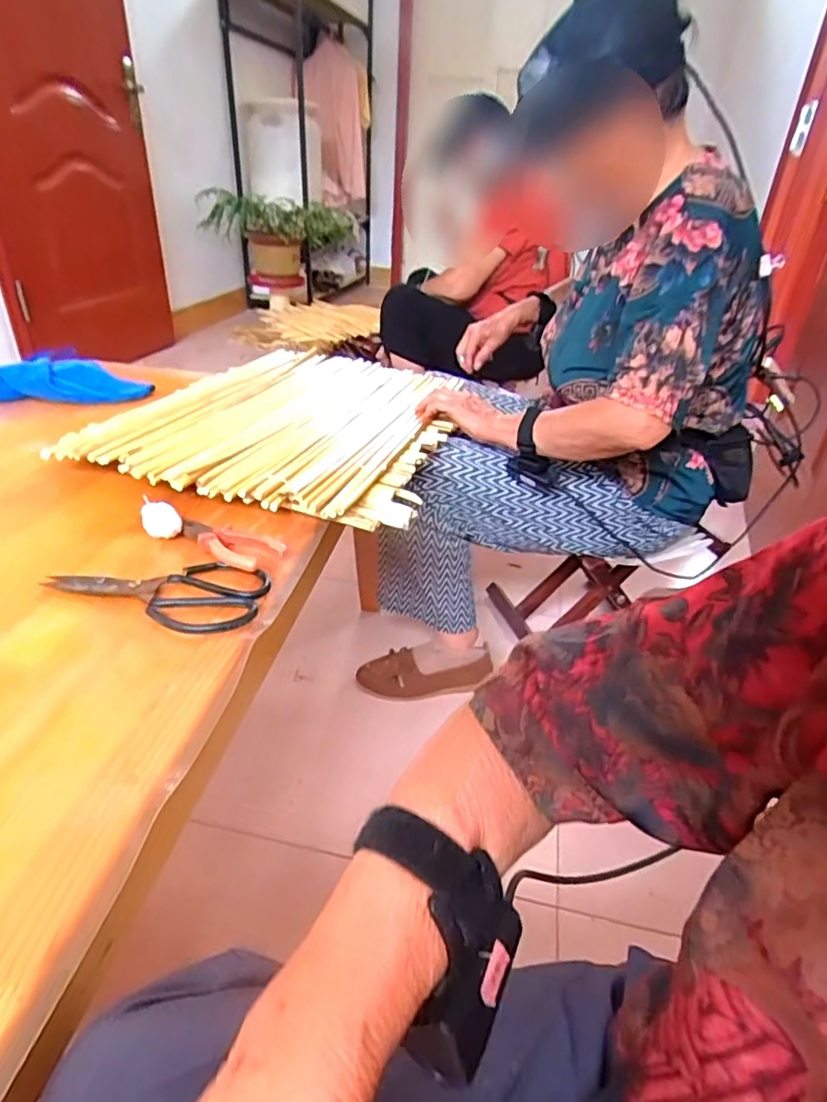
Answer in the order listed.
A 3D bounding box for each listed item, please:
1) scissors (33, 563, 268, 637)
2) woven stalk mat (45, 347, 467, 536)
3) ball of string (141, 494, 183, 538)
[{"bbox_3d":[-0.231,0.034,0.556,0.192,0.013,0.097,11,31,11],"label":"scissors"},{"bbox_3d":[-0.180,-0.202,0.887,0.443,0.027,0.529,11,34,6],"label":"woven stalk mat"},{"bbox_3d":[-0.260,-0.036,0.629,0.036,0.027,0.041,-11,34,-24],"label":"ball of string"}]

